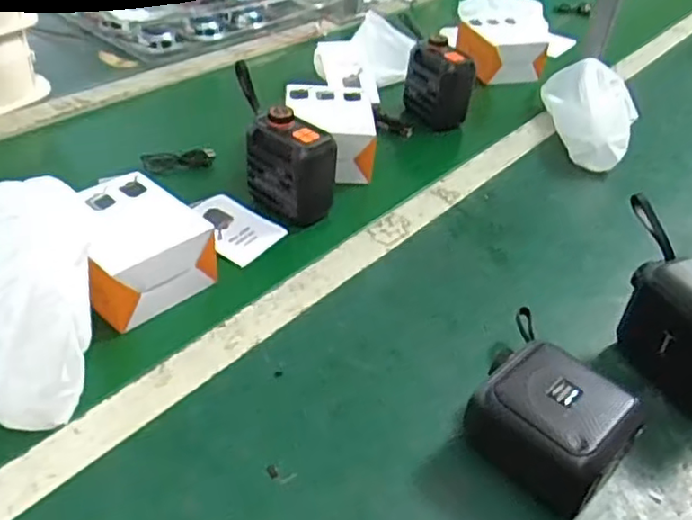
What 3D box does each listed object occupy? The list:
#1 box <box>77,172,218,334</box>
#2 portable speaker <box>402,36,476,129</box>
[{"bbox_3d":[-0.182,-0.012,0.545,0.112,0.056,0.105,34,46,29],"label":"box"},{"bbox_3d":[0.121,-0.232,0.832,0.053,0.086,0.089,-12,42,-21],"label":"portable speaker"}]

